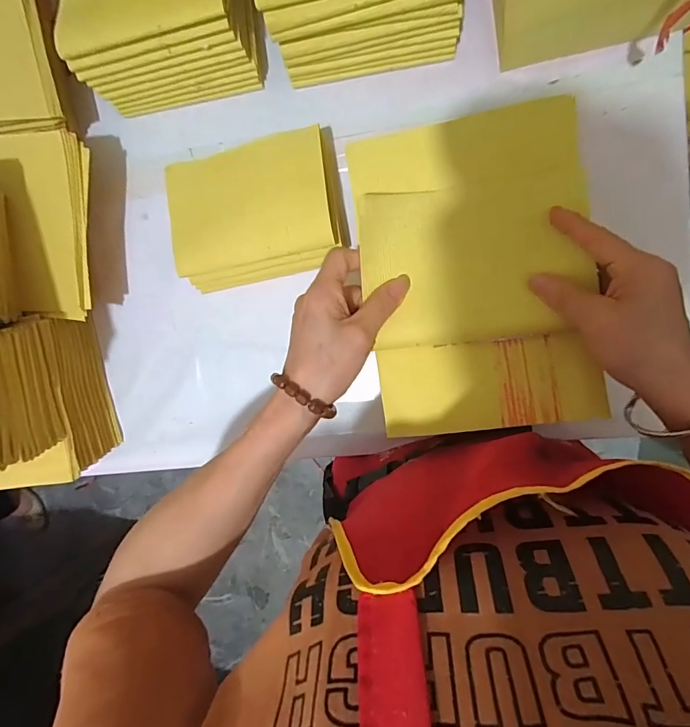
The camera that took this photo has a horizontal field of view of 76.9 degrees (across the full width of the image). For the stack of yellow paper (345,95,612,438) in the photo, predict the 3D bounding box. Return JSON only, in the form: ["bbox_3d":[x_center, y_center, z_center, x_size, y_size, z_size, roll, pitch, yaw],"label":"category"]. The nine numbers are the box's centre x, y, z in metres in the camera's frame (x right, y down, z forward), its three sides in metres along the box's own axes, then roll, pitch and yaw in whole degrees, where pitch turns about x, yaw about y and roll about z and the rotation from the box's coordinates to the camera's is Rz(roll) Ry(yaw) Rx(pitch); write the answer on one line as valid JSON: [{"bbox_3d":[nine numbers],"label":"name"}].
[{"bbox_3d":[0.093,-0.064,0.314,0.153,0.025,0.222,-8,95,8],"label":"stack of yellow paper"}]

